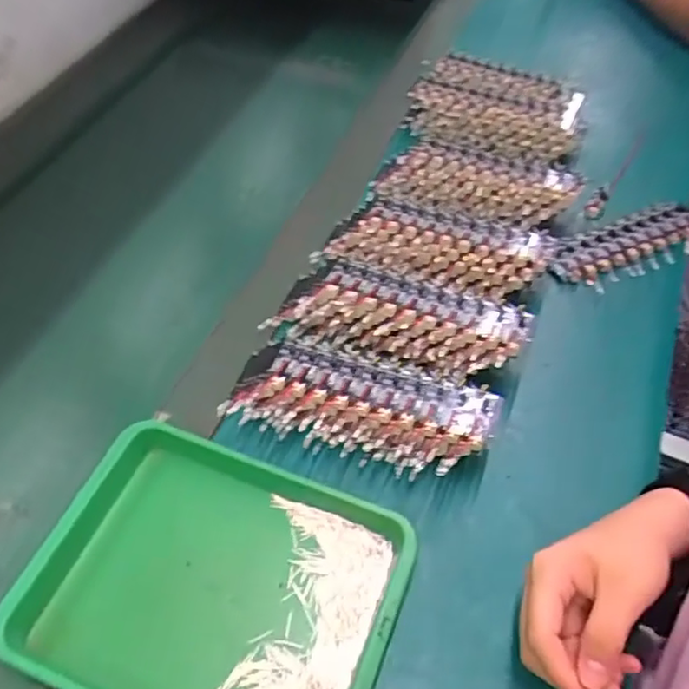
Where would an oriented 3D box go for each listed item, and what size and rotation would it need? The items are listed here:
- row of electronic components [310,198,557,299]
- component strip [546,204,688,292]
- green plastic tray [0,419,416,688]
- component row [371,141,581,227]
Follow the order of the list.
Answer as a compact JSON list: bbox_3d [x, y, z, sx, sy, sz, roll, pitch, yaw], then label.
[{"bbox_3d":[0.078,-0.083,0.551,0.183,0.028,0.083,11,52,11],"label":"row of electronic components"},{"bbox_3d":[0.251,-0.087,0.574,0.178,0.020,0.065,-21,55,-13],"label":"component strip"},{"bbox_3d":[-0.082,0.148,0.396,0.219,0.026,0.165,16,54,15],"label":"green plastic tray"},{"bbox_3d":[0.124,-0.155,0.604,0.181,0.035,0.084,12,53,8],"label":"component row"}]

